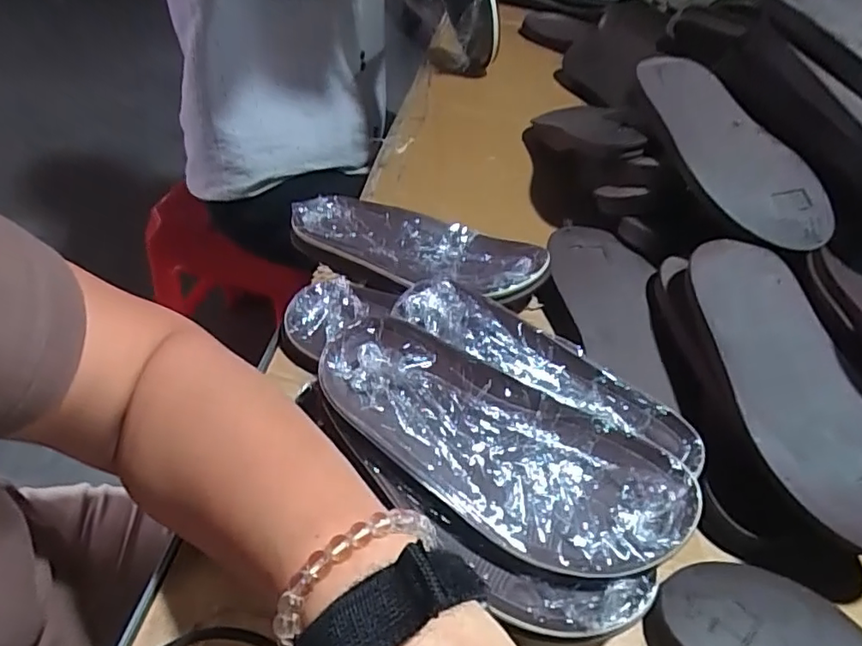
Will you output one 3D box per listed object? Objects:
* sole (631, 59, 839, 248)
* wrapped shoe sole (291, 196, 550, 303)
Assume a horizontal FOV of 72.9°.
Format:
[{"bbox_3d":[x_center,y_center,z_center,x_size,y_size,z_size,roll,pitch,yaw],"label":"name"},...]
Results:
[{"bbox_3d":[0.218,-0.131,0.441,0.065,0.019,0.199,-33,64,4],"label":"sole"},{"bbox_3d":[-0.013,-0.060,0.448,0.196,0.020,0.077,17,48,9],"label":"wrapped shoe sole"}]

